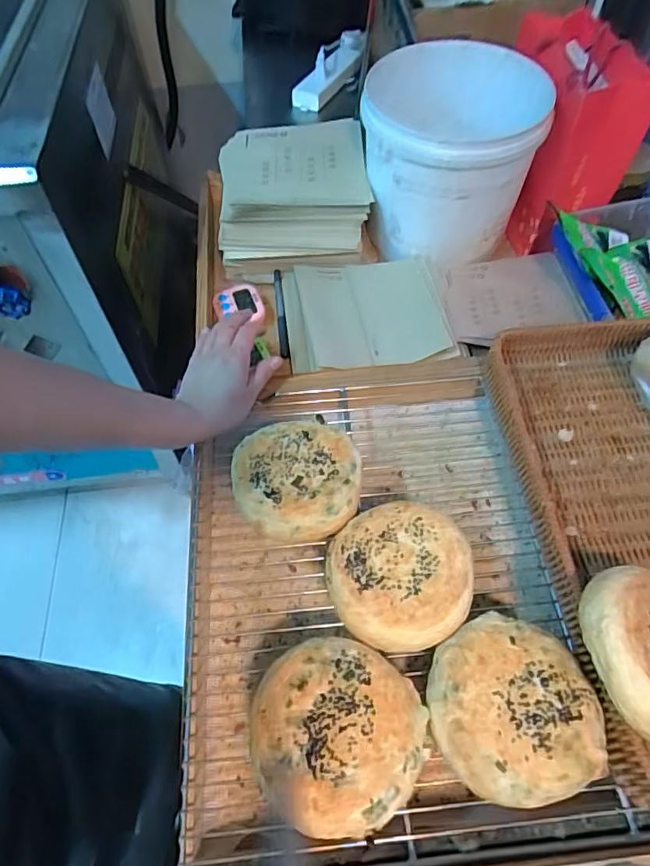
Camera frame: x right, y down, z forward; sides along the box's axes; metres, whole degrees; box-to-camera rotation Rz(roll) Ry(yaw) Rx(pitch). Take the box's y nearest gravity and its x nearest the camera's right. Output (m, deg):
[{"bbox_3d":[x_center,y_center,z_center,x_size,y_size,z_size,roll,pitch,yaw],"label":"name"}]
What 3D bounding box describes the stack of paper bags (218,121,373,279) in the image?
[{"bbox_3d":[-0.044,-0.319,0.721,0.188,0.085,0.209,-5,57,-1],"label":"stack of paper bags"}]

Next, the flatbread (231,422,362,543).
[{"bbox_3d":[-0.026,0.038,0.471,0.110,0.021,0.103,0,57,2],"label":"flatbread"}]

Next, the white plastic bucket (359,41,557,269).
[{"bbox_3d":[0.153,-0.347,0.680,0.199,0.164,0.201,-1,57,1],"label":"white plastic bucket"}]

